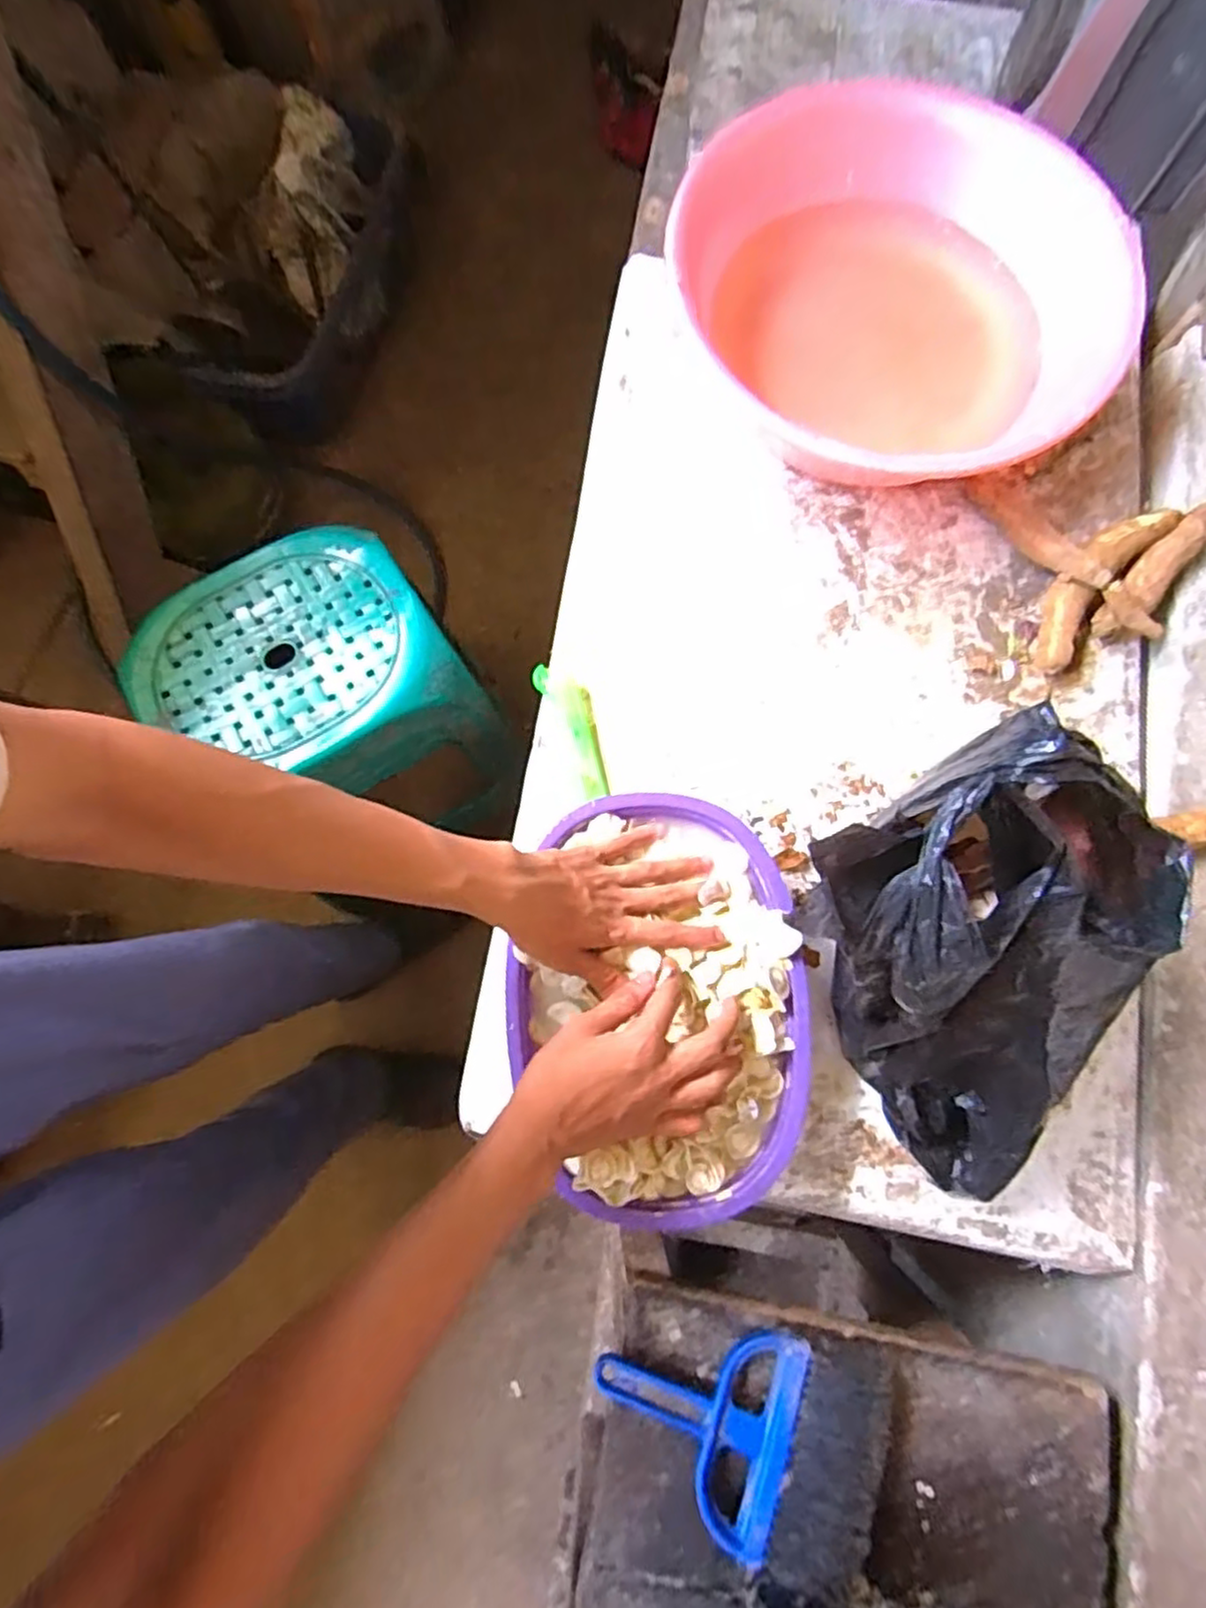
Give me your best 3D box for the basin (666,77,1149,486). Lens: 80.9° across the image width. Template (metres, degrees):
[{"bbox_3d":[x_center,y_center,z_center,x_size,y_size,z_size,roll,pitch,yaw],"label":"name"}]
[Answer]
[{"bbox_3d":[0.294,-0.480,0.694,0.423,0.122,0.427,0,75,0],"label":"basin"}]

